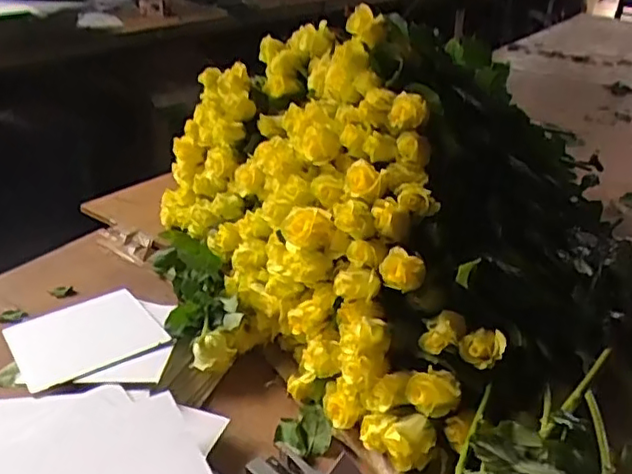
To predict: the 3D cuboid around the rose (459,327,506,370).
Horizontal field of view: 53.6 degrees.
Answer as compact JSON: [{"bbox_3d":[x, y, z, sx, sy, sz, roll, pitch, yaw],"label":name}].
[{"bbox_3d":[0.167,0.110,0.627,0.043,0.038,0.031,13,29,16],"label":"rose"}]

